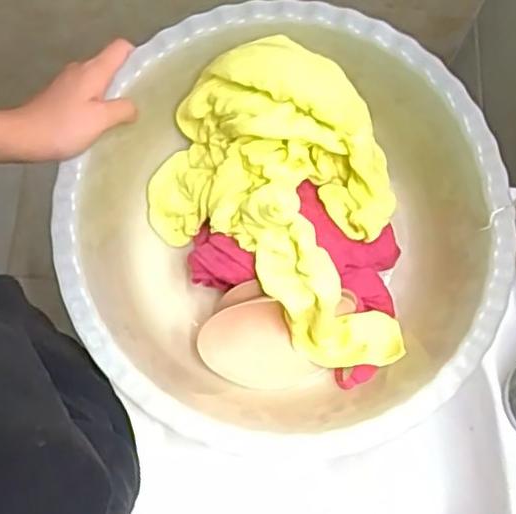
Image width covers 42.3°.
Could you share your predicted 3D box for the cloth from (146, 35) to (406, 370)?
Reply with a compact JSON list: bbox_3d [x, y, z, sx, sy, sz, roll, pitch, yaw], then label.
[{"bbox_3d":[0.038,-0.037,0.575,0.190,0.117,0.280,-38,78,-12],"label":"cloth"}]

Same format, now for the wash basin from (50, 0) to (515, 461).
[{"bbox_3d":[0.020,-0.016,0.572,0.342,0.137,0.346,0,73,-2],"label":"wash basin"}]

